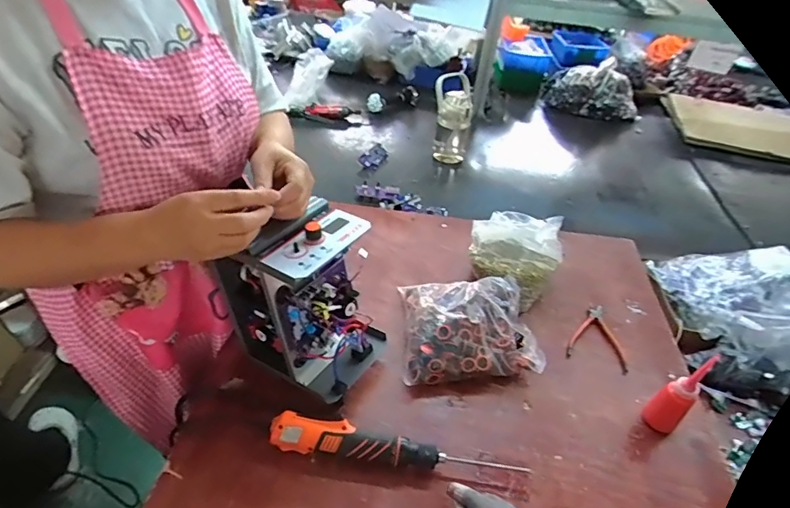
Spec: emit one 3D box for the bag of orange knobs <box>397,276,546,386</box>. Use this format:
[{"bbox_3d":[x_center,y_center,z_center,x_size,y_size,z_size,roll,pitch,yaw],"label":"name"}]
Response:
[{"bbox_3d":[0.122,0.120,0.810,0.222,0.078,0.204,0,43,-6],"label":"bag of orange knobs"}]

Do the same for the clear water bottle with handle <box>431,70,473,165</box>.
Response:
[{"bbox_3d":[0.163,-0.392,1.370,0.107,0.233,0.102,5,42,-1],"label":"clear water bottle with handle"}]

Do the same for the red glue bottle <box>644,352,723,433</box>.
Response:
[{"bbox_3d":[0.418,0.201,0.680,0.044,0.149,0.044,-25,51,-29],"label":"red glue bottle"}]

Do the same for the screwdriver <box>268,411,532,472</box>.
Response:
[{"bbox_3d":[0.007,0.268,0.650,0.356,0.041,0.049,7,42,1],"label":"screwdriver"}]

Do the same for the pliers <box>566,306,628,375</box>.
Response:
[{"bbox_3d":[0.370,0.147,0.859,0.105,0.022,0.134,15,43,9],"label":"pliers"}]

